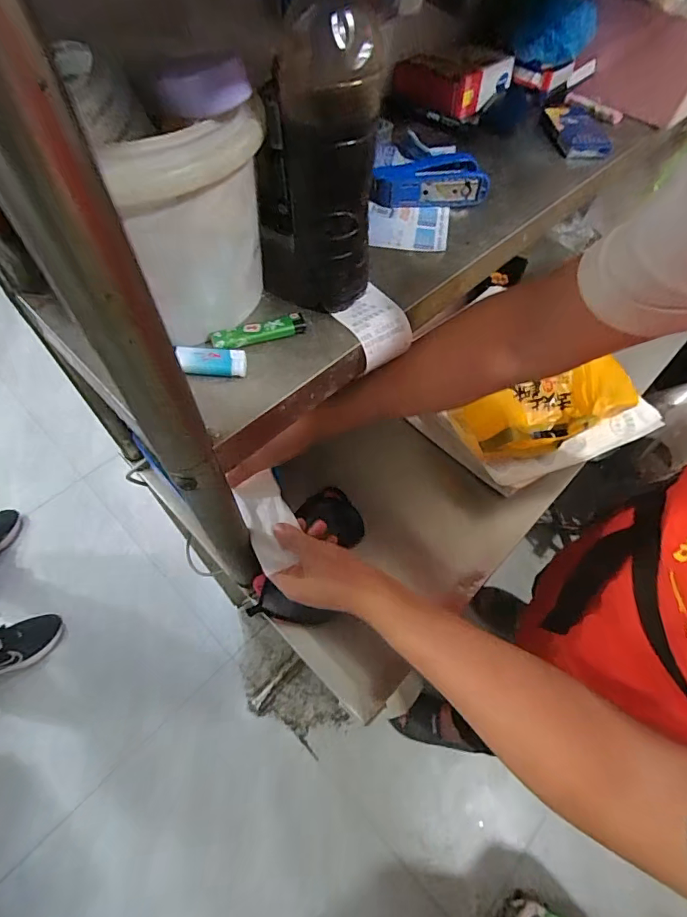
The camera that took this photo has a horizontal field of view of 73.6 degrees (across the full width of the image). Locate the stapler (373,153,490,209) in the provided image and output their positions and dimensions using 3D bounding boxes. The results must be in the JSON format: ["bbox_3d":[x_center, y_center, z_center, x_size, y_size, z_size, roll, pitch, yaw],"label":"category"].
[{"bbox_3d":[0.092,-0.301,0.499,0.122,0.033,0.044,-4,58,-4],"label":"stapler"}]

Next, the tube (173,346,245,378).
[{"bbox_3d":[-0.106,-0.078,0.366,0.057,0.011,0.024,1,58,-1],"label":"tube"}]

